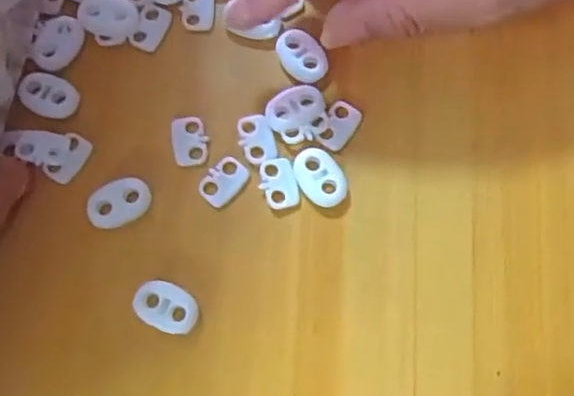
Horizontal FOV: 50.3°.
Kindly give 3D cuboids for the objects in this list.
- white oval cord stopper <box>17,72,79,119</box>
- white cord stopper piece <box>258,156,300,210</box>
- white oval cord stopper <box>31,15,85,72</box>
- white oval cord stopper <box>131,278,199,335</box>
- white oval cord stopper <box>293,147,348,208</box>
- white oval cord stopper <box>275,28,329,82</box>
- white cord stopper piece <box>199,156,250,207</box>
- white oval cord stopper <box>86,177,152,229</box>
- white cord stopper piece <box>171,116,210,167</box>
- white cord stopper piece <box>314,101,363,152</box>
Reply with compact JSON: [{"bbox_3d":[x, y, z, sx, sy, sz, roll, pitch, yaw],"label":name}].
[{"bbox_3d":[-0.088,-0.038,0.225,0.021,0.004,0.015,13,76,3],"label":"white oval cord stopper"},{"bbox_3d":[-0.003,-0.006,0.218,0.013,0.004,0.019,-13,76,-4],"label":"white cord stopper piece"},{"bbox_3d":[-0.087,-0.059,0.231,0.017,0.004,0.022,26,77,6],"label":"white oval cord stopper"},{"bbox_3d":[-0.041,0.037,0.207,0.022,0.005,0.015,25,77,6],"label":"white oval cord stopper"},{"bbox_3d":[0.012,-0.007,0.218,0.015,0.004,0.022,-33,78,-9],"label":"white oval cord stopper"},{"bbox_3d":[0.005,-0.053,0.229,0.015,0.007,0.021,-38,79,-10],"label":"white oval cord stopper"},{"bbox_3d":[-0.023,-0.007,0.219,0.012,0.004,0.018,41,79,9],"label":"white cord stopper piece"},{"bbox_3d":[-0.060,0.002,0.217,0.023,0.004,0.015,-27,77,-7],"label":"white oval cord stopper"},{"bbox_3d":[-0.036,-0.021,0.223,0.013,0.004,0.019,-9,76,-3],"label":"white cord stopper piece"},{"bbox_3d":[0.020,-0.027,0.224,0.011,0.004,0.019,28,77,6],"label":"white cord stopper piece"}]

